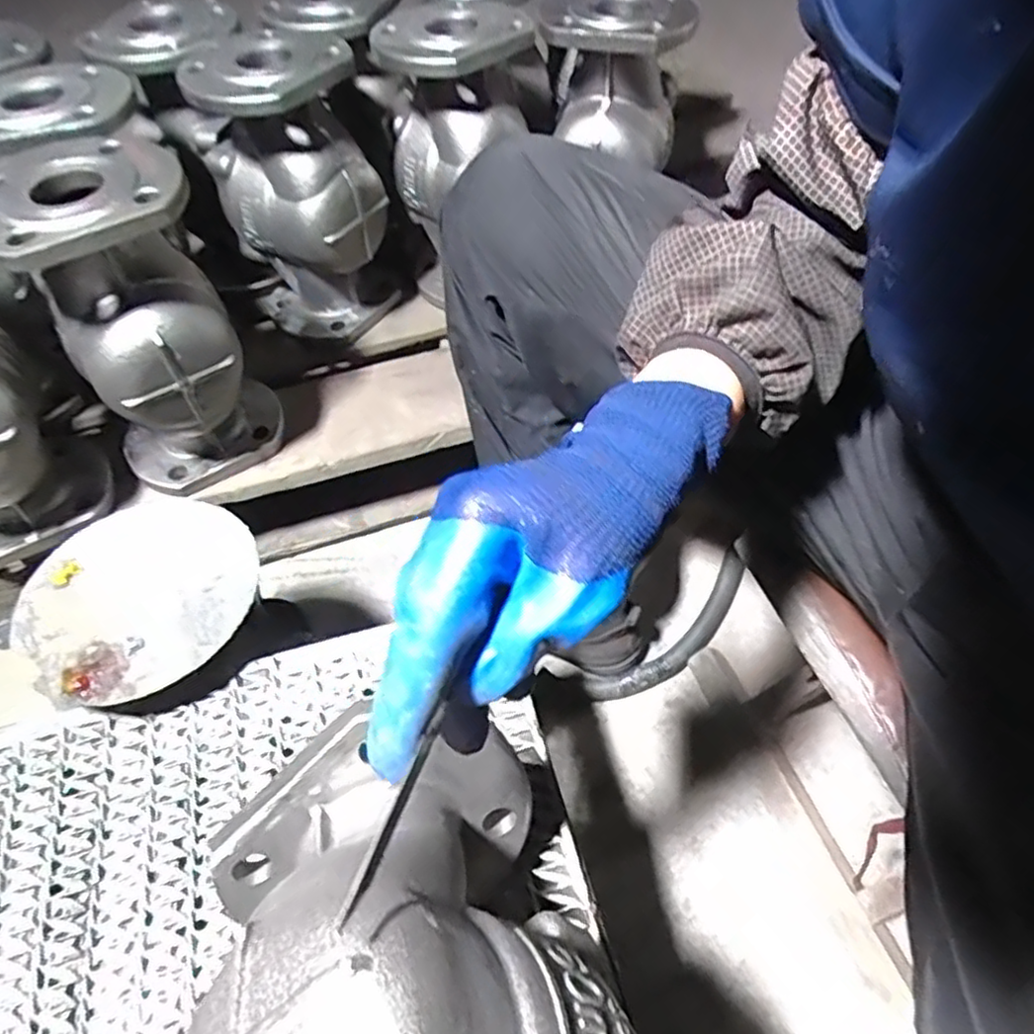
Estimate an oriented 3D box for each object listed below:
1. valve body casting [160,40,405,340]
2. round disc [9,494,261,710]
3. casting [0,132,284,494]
[{"bbox_3d":[-0.231,-0.323,0.727,0.181,0.287,0.199,-17,54,-10],"label":"valve body casting"},{"bbox_3d":[-0.272,0.055,0.491,0.157,0.017,0.163,-1,53,2],"label":"round disc"},{"bbox_3d":[-0.326,-0.160,0.609,0.155,0.284,0.143,-27,56,-17],"label":"casting"}]

